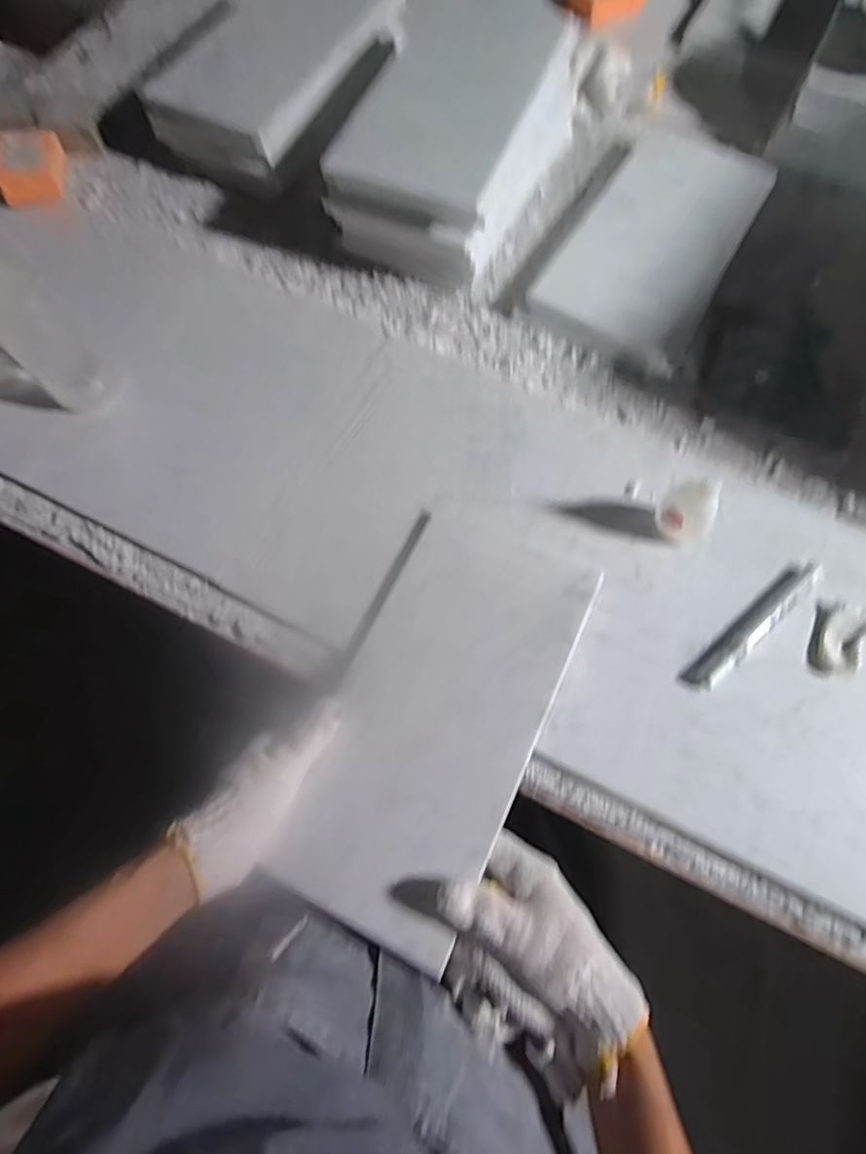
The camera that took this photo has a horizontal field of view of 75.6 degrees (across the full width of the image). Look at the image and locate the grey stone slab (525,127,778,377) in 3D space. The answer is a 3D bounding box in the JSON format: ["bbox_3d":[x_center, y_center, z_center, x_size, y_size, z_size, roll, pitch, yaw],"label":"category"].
[{"bbox_3d":[0.249,-0.371,0.608,0.157,0.036,0.331,29,70,11],"label":"grey stone slab"}]

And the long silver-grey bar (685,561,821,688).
[{"bbox_3d":[0.263,0.039,0.452,0.149,0.009,0.019,-37,72,-14],"label":"long silver-grey bar"}]

